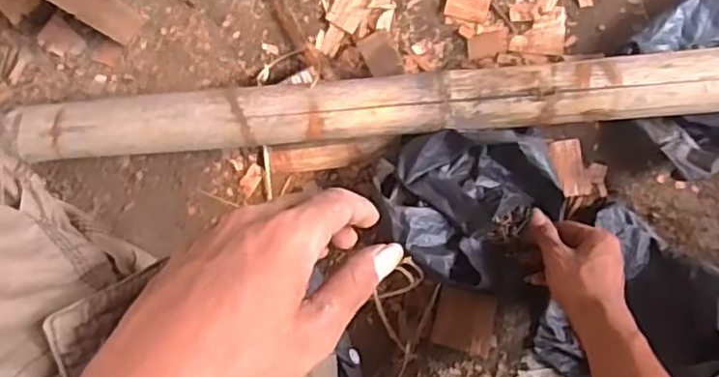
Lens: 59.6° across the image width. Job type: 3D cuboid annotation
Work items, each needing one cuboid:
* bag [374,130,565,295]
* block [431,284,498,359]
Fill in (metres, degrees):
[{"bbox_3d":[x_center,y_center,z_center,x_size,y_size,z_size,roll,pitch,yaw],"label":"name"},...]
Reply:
[{"bbox_3d":[0.113,0.015,0.648,0.182,0.077,0.158,14,87,7],"label":"bag"},{"bbox_3d":[0.111,0.139,0.663,0.060,0.013,0.064,13,87,7],"label":"block"}]

